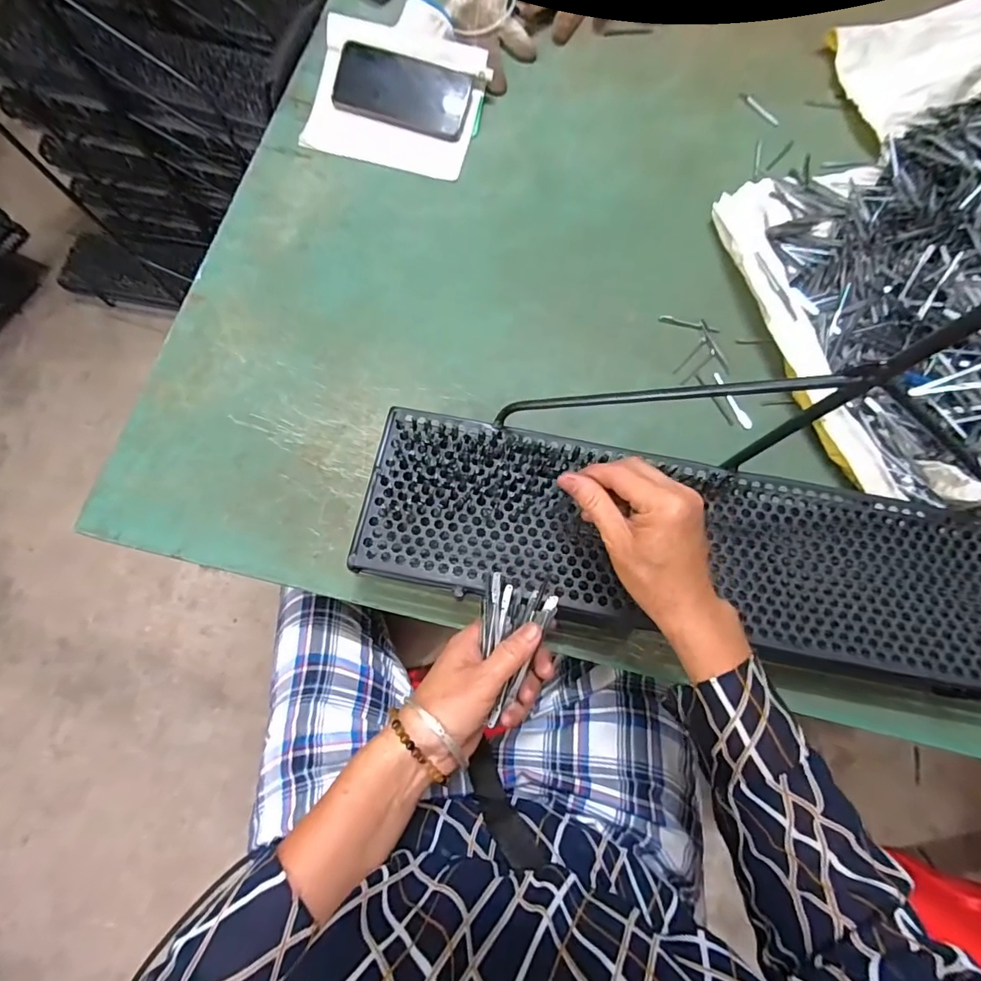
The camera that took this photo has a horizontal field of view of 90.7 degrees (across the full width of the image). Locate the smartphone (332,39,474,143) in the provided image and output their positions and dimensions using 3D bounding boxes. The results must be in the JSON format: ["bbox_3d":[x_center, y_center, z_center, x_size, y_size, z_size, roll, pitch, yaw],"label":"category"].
[{"bbox_3d":[-0.109,-0.494,0.599,0.165,0.008,0.086,16,93,2],"label":"smartphone"}]

